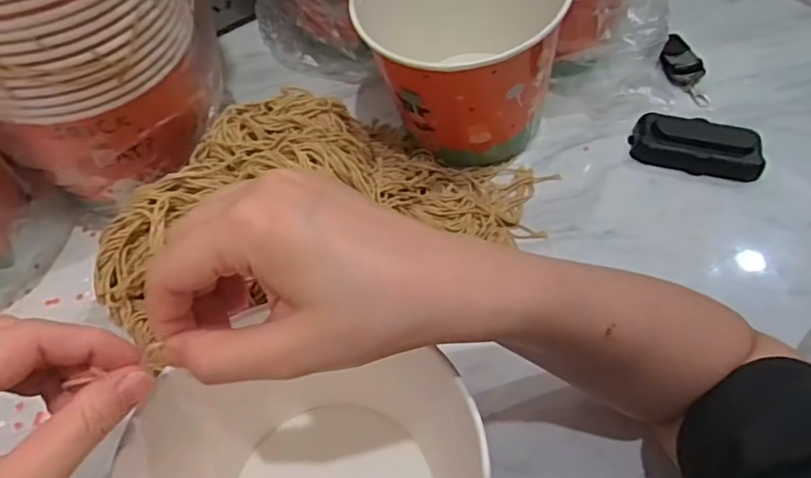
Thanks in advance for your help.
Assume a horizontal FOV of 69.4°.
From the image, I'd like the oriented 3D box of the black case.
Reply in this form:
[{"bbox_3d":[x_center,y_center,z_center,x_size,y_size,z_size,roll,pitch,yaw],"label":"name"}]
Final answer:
[{"bbox_3d":[0.259,-0.084,0.521,0.107,0.018,0.051,13,58,9],"label":"black case"}]

